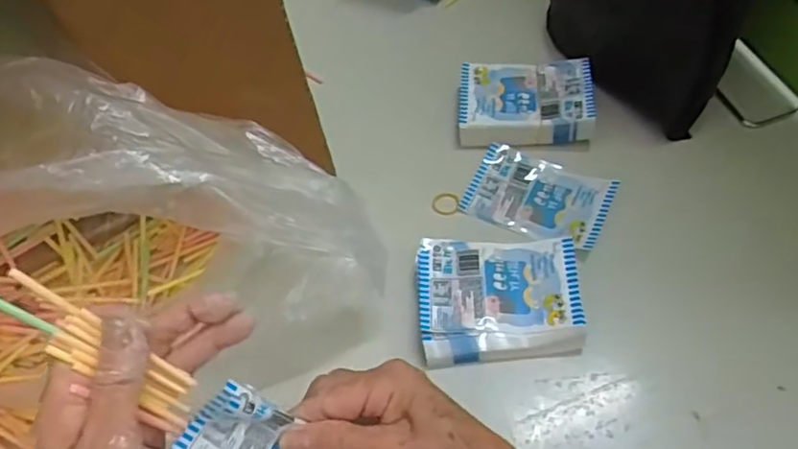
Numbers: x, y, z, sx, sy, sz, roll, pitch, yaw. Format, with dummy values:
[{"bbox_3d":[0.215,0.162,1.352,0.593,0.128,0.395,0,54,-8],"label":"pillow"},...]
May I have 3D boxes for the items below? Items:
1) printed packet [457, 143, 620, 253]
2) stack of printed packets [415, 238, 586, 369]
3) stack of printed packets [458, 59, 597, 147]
[{"bbox_3d":[0.106,-0.023,0.470,0.101,0.017,0.068,23,63,17],"label":"printed packet"},{"bbox_3d":[0.067,0.050,0.420,0.105,0.028,0.083,-3,58,3],"label":"stack of printed packets"},{"bbox_3d":[0.103,-0.099,0.507,0.104,0.031,0.073,1,59,5],"label":"stack of printed packets"}]

